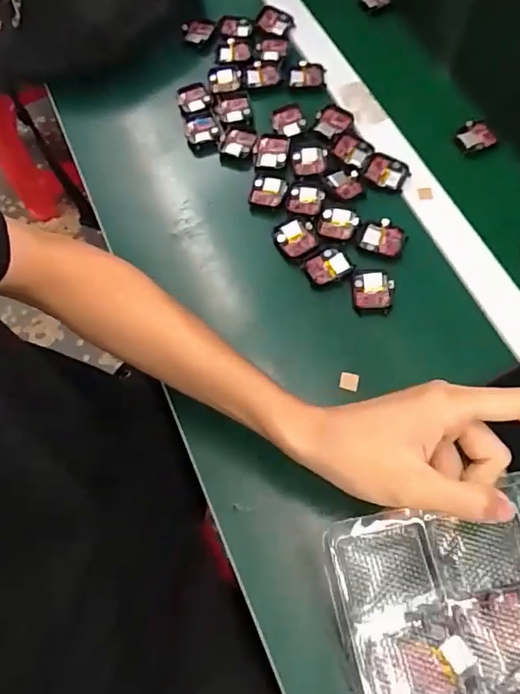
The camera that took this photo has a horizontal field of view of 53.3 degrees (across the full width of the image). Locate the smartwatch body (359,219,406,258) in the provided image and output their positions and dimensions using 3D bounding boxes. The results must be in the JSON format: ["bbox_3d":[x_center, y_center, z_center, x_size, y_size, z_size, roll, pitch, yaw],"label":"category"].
[{"bbox_3d":[0.121,-0.107,0.508,0.043,0.007,0.035,18,69,10],"label":"smartwatch body"}]

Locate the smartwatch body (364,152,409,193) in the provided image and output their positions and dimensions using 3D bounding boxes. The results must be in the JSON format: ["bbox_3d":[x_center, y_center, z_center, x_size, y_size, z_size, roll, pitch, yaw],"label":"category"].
[{"bbox_3d":[0.133,-0.183,0.541,0.044,0.004,0.037,26,70,13],"label":"smartwatch body"}]

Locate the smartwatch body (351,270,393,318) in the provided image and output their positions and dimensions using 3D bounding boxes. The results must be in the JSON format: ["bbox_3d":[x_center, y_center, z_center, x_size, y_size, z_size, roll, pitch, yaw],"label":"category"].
[{"bbox_3d":[0.106,-0.053,0.489,0.037,0.005,0.043,1,67,3],"label":"smartwatch body"}]

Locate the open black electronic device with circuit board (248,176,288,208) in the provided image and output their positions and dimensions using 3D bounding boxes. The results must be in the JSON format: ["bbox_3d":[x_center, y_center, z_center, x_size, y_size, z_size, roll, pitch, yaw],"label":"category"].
[{"bbox_3d":[0.008,-0.164,0.542,0.036,0.004,0.037,12,68,8],"label":"open black electronic device with circuit board"}]

